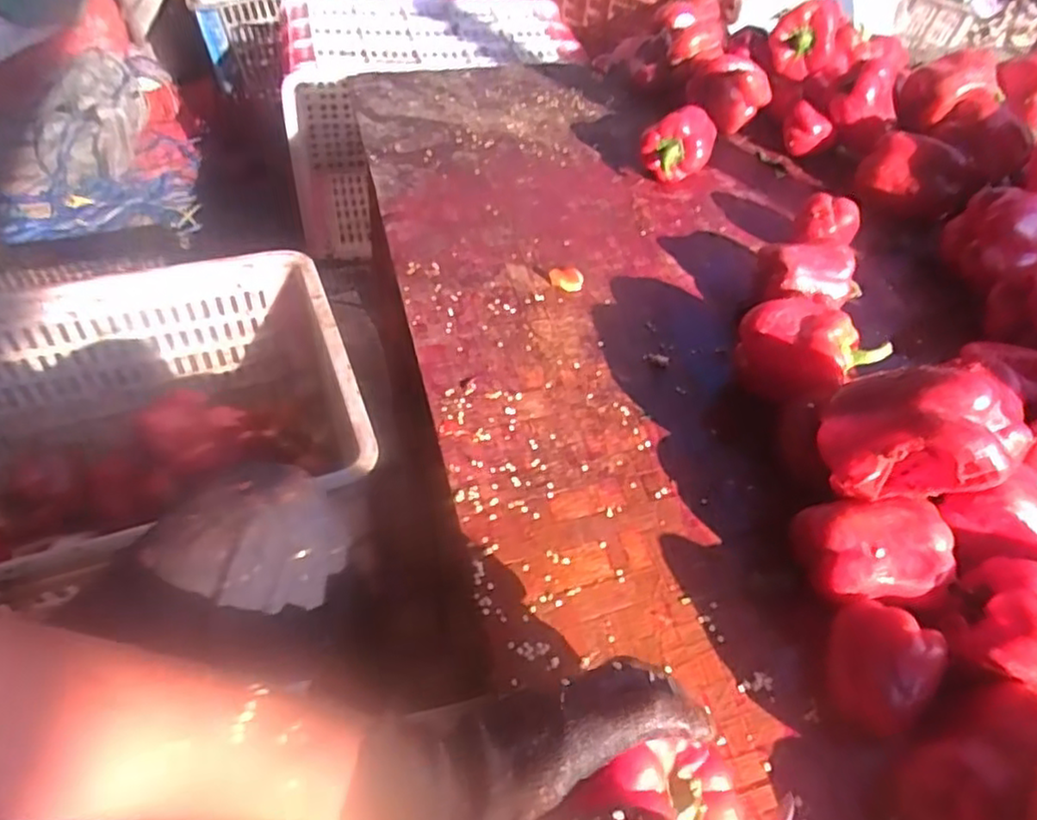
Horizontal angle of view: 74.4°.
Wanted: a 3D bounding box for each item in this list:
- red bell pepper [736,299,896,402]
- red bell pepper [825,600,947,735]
[{"bbox_3d":[0.239,-0.043,0.588,0.091,0.082,0.094,-19,54,-20],"label":"red bell pepper"},{"bbox_3d":[0.221,0.162,0.428,0.059,0.057,0.066,30,53,20],"label":"red bell pepper"}]

